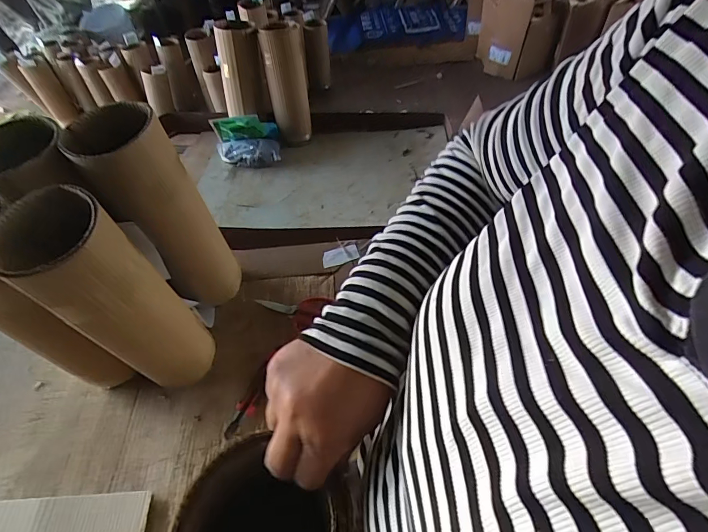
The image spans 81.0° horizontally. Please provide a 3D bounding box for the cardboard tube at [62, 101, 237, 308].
[{"bbox_3d":[-0.312,-0.068,0.692,0.123,0.374,0.104,-38,58,-23],"label":"cardboard tube"}]

